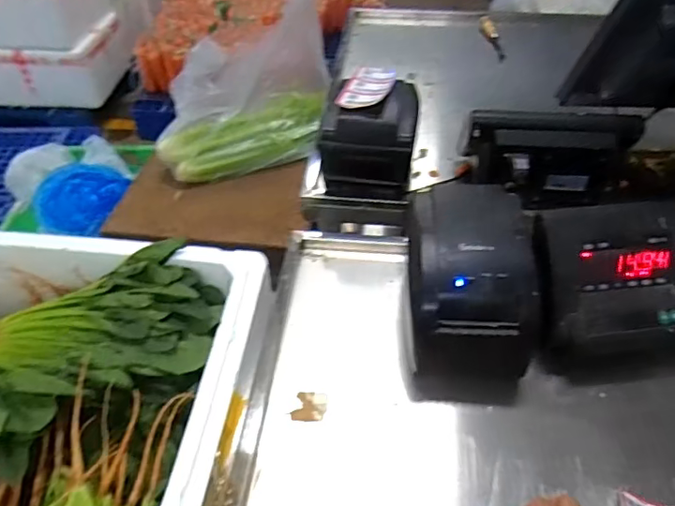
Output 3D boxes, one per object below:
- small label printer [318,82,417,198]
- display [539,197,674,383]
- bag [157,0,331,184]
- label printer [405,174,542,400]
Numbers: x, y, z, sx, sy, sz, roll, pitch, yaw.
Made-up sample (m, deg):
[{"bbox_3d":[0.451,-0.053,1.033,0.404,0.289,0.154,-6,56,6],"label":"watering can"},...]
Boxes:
[{"bbox_3d":[0.055,-0.202,0.893,0.144,0.135,0.171,5,46,7],"label":"small label printer"},{"bbox_3d":[0.370,0.042,0.652,0.244,0.163,0.133,-3,46,-1],"label":"display"},{"bbox_3d":[-0.218,-0.381,1.220,0.398,0.354,0.150,-16,47,-13],"label":"bag"},{"bbox_3d":[0.169,0.041,0.673,0.152,0.155,0.224,2,46,3],"label":"label printer"}]

